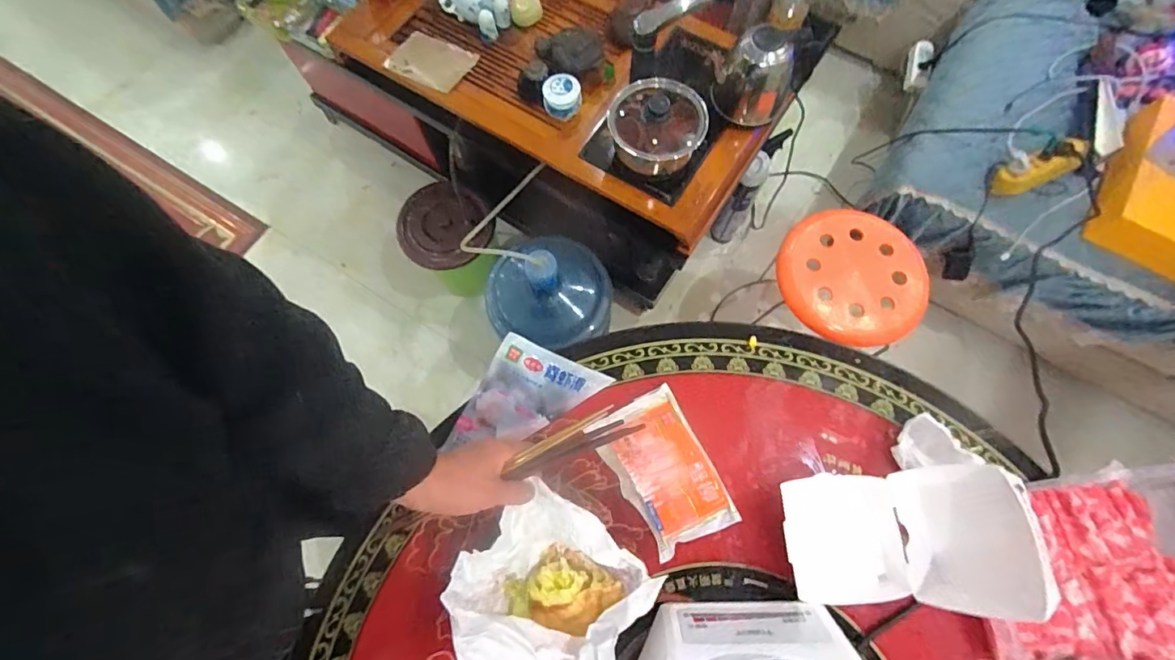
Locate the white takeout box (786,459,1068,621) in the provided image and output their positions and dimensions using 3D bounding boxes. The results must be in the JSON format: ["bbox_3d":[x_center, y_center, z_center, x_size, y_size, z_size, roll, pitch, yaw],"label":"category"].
[{"bbox_3d":[0.298,0.204,0.487,0.175,0.130,0.127,-5,72,0],"label":"white takeout box"}]

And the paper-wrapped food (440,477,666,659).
[{"bbox_3d":[-0.030,0.259,0.469,0.176,0.111,0.157,41,78,13],"label":"paper-wrapped food"}]

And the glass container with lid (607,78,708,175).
[{"bbox_3d":[0.121,-0.351,0.861,0.154,0.129,0.148,-13,73,-2],"label":"glass container with lid"}]

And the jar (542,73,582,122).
[{"bbox_3d":[-0.046,-0.431,0.929,0.073,0.059,0.057,-9,72,-1],"label":"jar"}]

